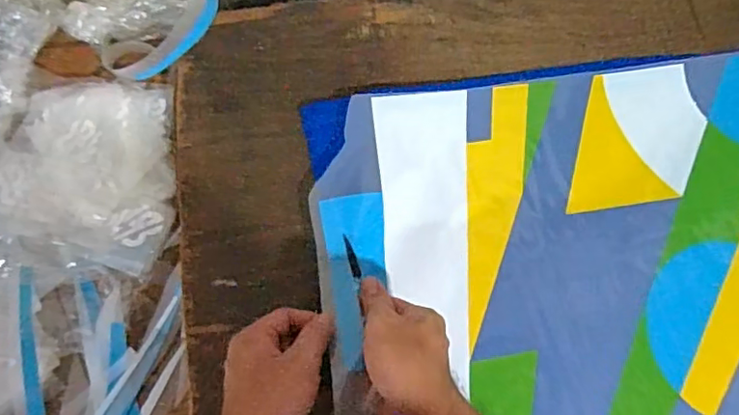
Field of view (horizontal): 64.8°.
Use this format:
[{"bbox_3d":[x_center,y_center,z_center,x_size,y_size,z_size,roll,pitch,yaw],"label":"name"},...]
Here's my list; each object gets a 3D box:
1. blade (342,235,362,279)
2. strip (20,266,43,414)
[{"bbox_3d":[-0.015,0.041,0.494,0.008,0.004,0.041,-17,66,-8],"label":"blade"},{"bbox_3d":[-0.285,0.122,0.490,0.012,0.018,0.145,-9,72,-5],"label":"strip"}]

